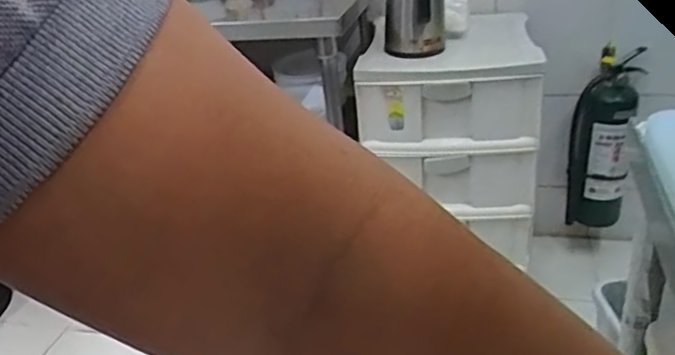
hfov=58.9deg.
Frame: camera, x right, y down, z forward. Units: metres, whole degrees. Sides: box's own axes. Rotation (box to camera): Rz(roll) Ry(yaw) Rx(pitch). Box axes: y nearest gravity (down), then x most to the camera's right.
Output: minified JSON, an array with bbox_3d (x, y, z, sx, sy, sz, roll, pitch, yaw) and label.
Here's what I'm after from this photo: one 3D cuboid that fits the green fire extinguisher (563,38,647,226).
[{"bbox_3d":[0.739,-0.089,1.686,0.160,0.475,0.131,6,31,22],"label":"green fire extinguisher"}]

